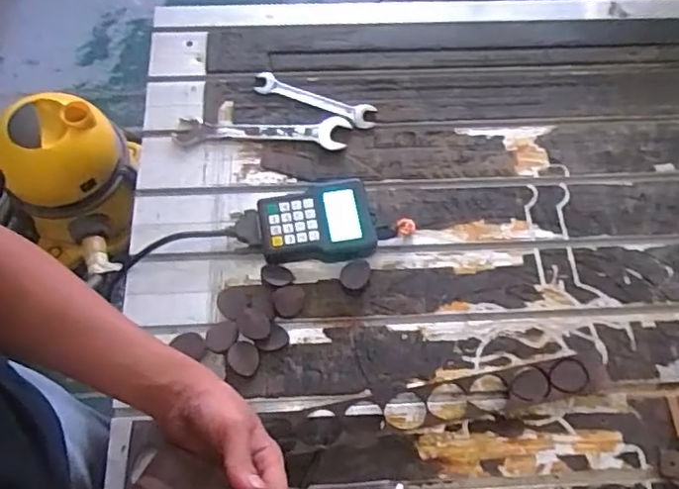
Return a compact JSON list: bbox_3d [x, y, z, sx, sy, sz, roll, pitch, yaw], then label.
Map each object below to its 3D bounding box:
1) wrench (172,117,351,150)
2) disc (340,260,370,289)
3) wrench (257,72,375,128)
[{"bbox_3d":[-0.115,-0.167,0.876,0.250,0.009,0.051,2,65,0],"label":"wrench"},{"bbox_3d":[0.020,0.040,0.774,0.038,0.007,0.041,-2,50,3],"label":"disc"},{"bbox_3d":[-0.038,-0.219,0.907,0.191,0.007,0.039,19,66,7],"label":"wrench"}]

